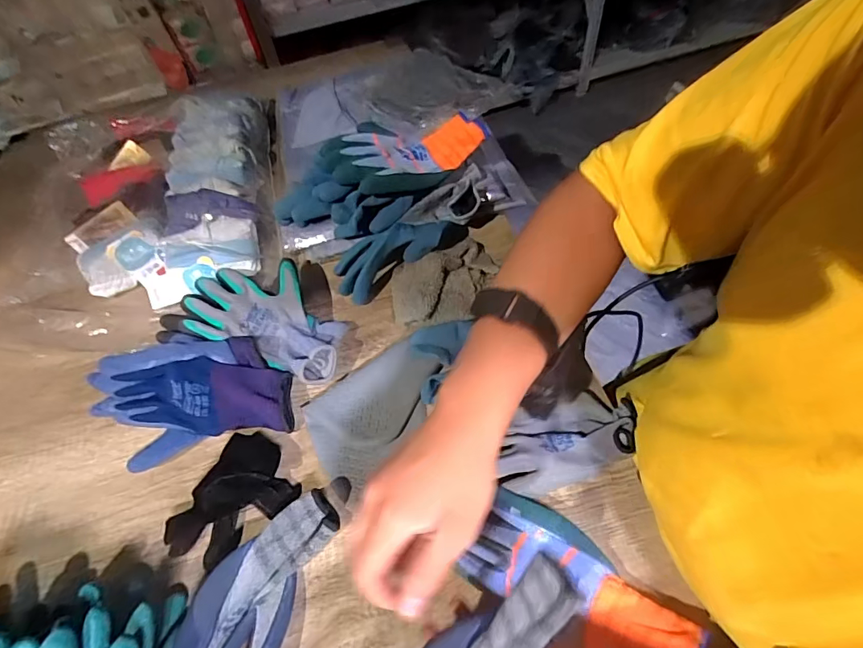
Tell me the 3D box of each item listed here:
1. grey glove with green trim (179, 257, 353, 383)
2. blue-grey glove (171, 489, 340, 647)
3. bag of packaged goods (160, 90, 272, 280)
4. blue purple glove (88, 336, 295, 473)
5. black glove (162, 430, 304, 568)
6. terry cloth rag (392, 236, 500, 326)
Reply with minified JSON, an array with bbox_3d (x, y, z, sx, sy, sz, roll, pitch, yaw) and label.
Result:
[{"bbox_3d":[-0.194,-0.013,0.552,0.220,0.051,0.126,19,60,17],"label":"grey glove with green trim"},{"bbox_3d":[-0.153,0.244,0.390,0.078,0.045,0.204,13,59,14],"label":"blue-grey glove"},{"bbox_3d":[-0.331,-0.228,0.698,0.145,0.058,0.409,-11,56,-2],"label":"bag of packaged goods"},{"bbox_3d":[-0.266,0.075,0.498,0.225,0.068,0.136,-12,57,-3],"label":"blue purple glove"},{"bbox_3d":[-0.201,0.168,0.442,0.123,0.049,0.084,-38,61,-18],"label":"black glove"},{"bbox_3d":[0.017,-0.054,0.573,0.131,0.030,0.115,-8,56,0],"label":"terry cloth rag"}]

